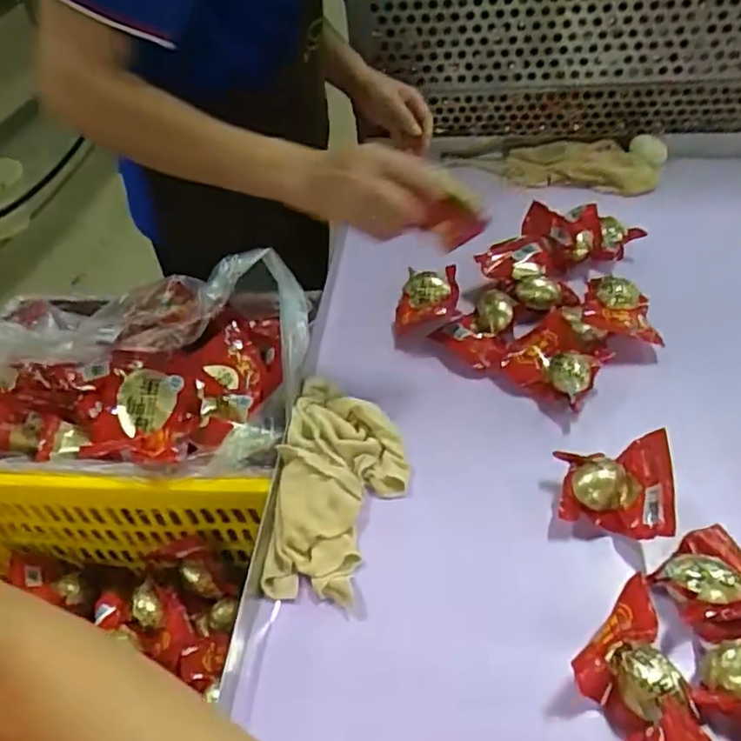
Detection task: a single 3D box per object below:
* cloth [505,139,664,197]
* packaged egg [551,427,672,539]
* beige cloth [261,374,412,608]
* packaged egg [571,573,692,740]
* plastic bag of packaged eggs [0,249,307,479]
[{"bbox_3d":[0.310,-0.297,0.950,0.219,0.031,0.088,8,49,13],"label":"cloth"},{"bbox_3d":[0.223,0.106,0.586,0.097,0.056,0.085,6,48,12],"label":"packaged egg"},{"bbox_3d":[-0.030,0.103,0.621,0.122,0.039,0.229,5,48,11],"label":"beige cloth"},{"bbox_3d":[0.200,0.215,0.478,0.070,0.038,0.104,33,58,31],"label":"packaged egg"},{"bbox_3d":[-0.313,-0.014,0.771,0.477,0.154,0.284,0,47,6],"label":"plastic bag of packaged eggs"}]

